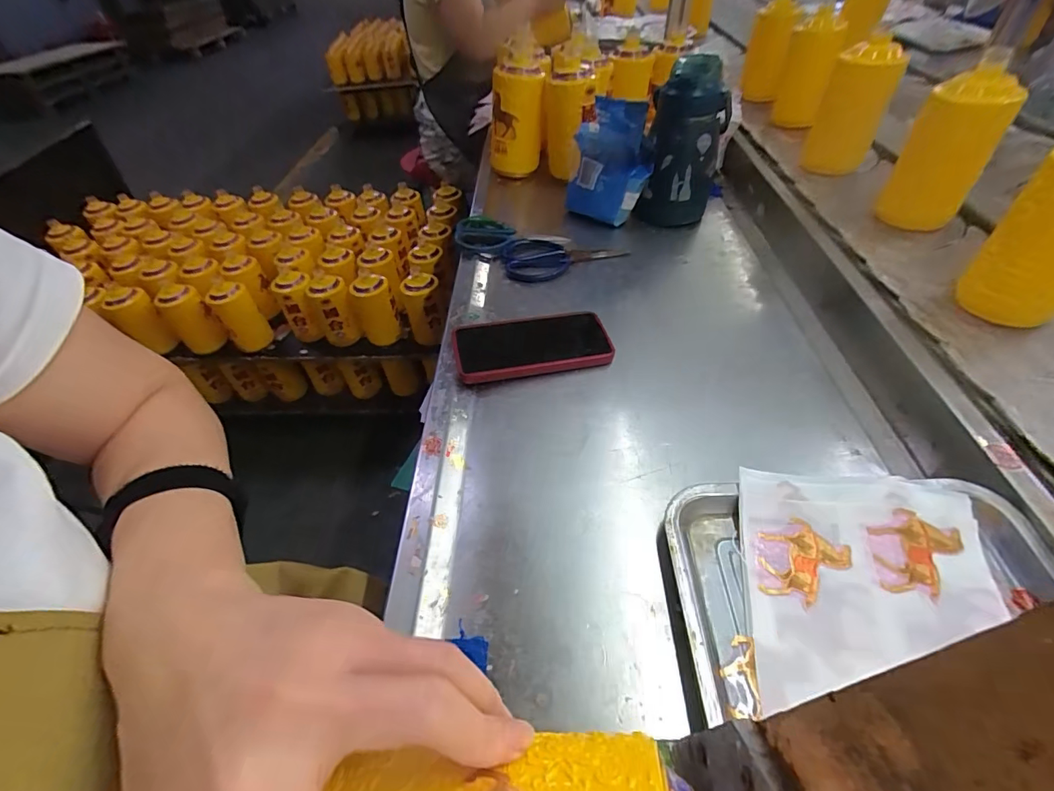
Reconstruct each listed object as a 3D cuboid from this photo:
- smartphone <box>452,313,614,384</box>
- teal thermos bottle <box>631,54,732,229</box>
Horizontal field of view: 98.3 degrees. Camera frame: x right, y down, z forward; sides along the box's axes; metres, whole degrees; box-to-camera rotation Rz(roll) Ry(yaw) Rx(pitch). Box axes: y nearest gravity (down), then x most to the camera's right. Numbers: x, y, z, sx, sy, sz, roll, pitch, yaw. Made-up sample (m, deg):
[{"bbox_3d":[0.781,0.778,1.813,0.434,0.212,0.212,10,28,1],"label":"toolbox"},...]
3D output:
[{"bbox_3d":[0.004,-0.057,0.504,0.165,0.019,0.084,-10,46,-7],"label":"smartphone"},{"bbox_3d":[0.226,-0.360,0.664,0.101,0.195,0.091,13,48,15],"label":"teal thermos bottle"}]

